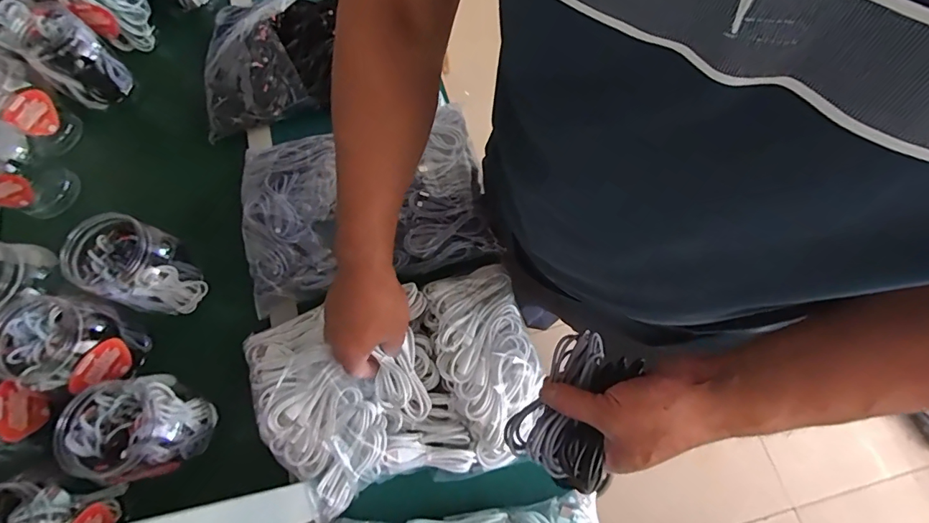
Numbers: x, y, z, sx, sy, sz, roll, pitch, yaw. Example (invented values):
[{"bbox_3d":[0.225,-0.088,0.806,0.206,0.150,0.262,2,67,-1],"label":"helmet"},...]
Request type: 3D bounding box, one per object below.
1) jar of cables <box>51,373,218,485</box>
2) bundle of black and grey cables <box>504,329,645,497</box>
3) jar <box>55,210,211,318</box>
[{"bbox_3d":[-0.362,0.184,0.523,0.095,0.119,0.106,11,70,7],"label":"jar of cables"},{"bbox_3d":[0.096,0.118,0.378,0.080,0.038,0.119,33,74,14],"label":"bundle of black and grey cables"},{"bbox_3d":[-0.417,0.008,0.600,0.097,0.138,0.095,-1,69,2],"label":"jar"}]

